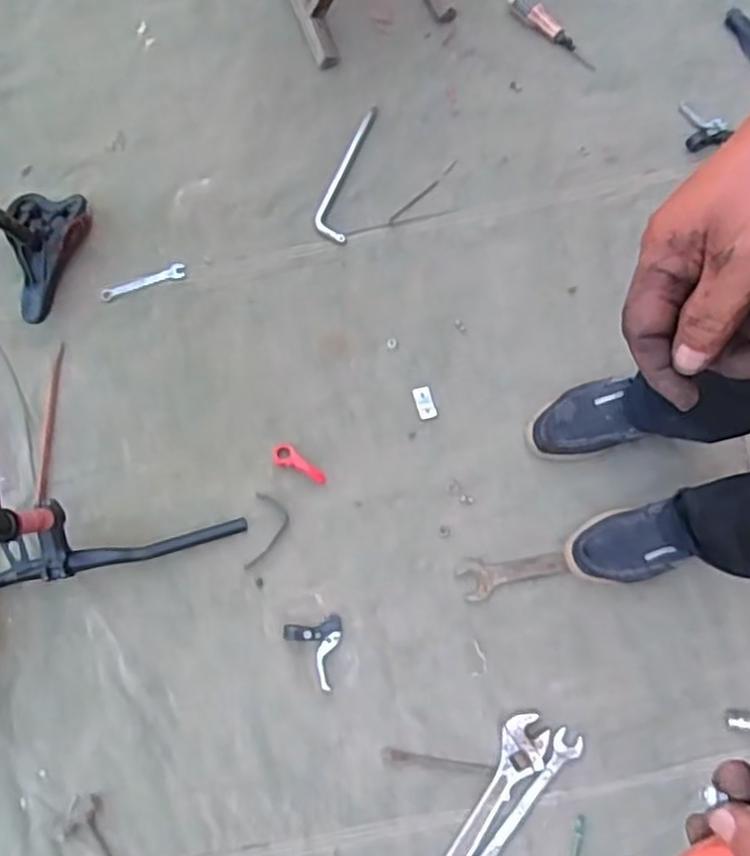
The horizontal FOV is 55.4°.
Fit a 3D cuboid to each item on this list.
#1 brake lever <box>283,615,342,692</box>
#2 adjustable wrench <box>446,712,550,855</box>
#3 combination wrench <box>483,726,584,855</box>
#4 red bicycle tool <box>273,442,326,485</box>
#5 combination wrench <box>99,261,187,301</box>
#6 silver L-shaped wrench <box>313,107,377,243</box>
[{"bbox_3d":[-0.083,0.332,1.046,0.082,0.021,0.101,-13,79,0],"label":"brake lever"},{"bbox_3d":[0.165,0.536,1.006,0.064,0.017,0.277,27,81,7],"label":"adjustable wrench"},{"bbox_3d":[0.213,0.537,1.011,0.038,0.013,0.245,37,83,9],"label":"combination wrench"},{"bbox_3d":[-0.119,0.060,1.112,0.093,0.010,0.036,39,83,9],"label":"red bicycle tool"},{"bbox_3d":[-0.383,-0.241,1.184,0.142,0.010,0.028,-23,79,-2],"label":"combination wrench"},{"bbox_3d":[-0.051,-0.435,1.205,0.055,0.015,0.273,11,80,4],"label":"silver L-shaped wrench"}]

